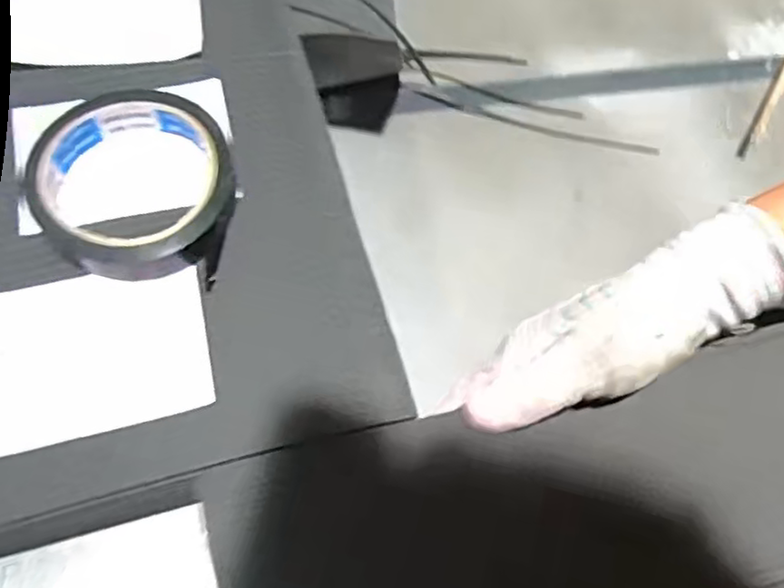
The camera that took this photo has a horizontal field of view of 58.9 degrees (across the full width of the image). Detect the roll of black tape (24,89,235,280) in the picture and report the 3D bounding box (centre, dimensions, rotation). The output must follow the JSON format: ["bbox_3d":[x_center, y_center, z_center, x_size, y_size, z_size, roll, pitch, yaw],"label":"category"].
[{"bbox_3d":[-0.126,-0.055,0.339,0.090,0.023,0.095,1,65,-2],"label":"roll of black tape"}]

